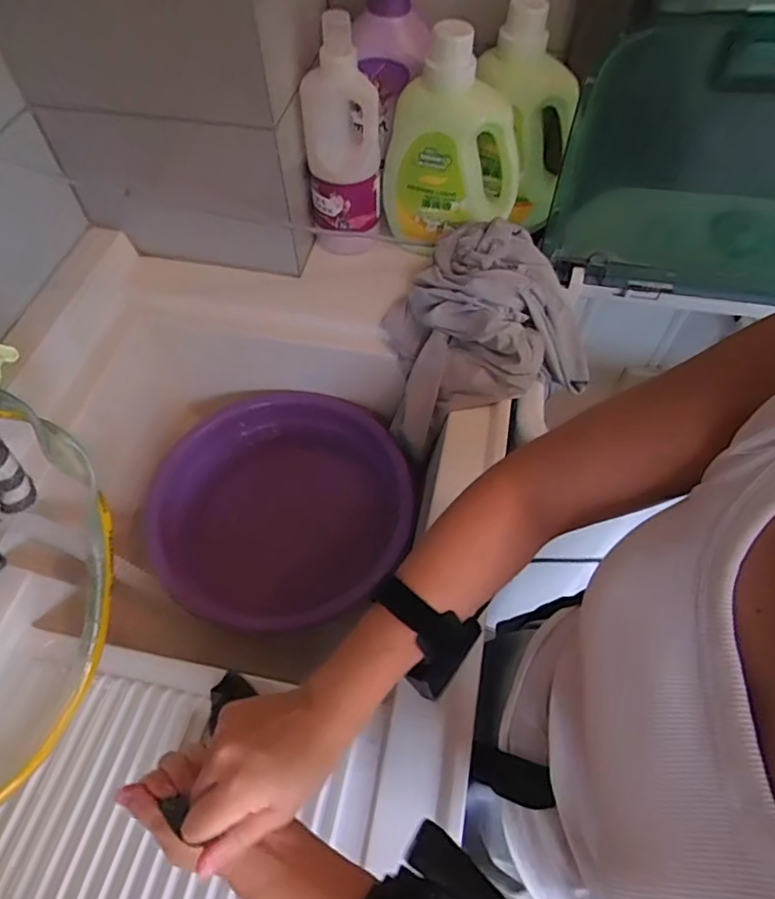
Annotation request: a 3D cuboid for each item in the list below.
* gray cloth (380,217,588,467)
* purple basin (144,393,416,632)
[{"bbox_3d":[0.118,-0.156,0.738,0.268,0.168,0.196,-25,61,-14],"label":"gray cloth"},{"bbox_3d":[-0.125,0.065,0.735,0.298,0.099,0.322,-1,58,1],"label":"purple basin"}]

